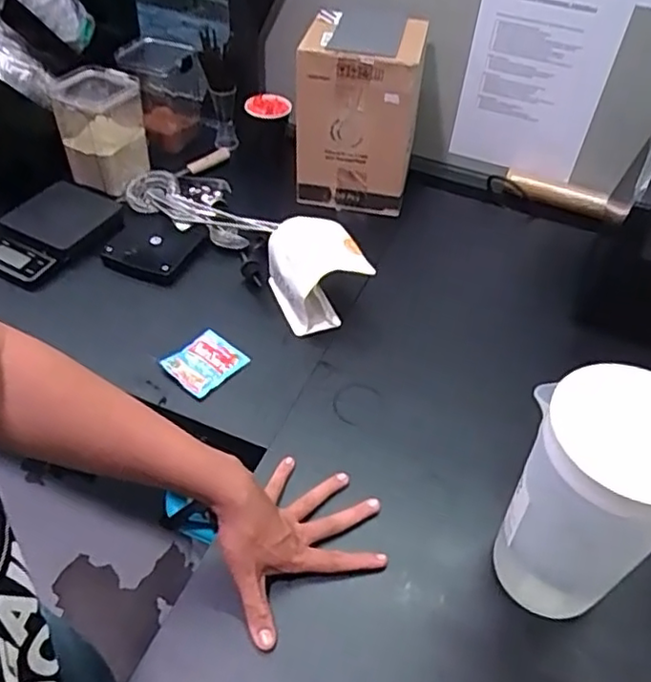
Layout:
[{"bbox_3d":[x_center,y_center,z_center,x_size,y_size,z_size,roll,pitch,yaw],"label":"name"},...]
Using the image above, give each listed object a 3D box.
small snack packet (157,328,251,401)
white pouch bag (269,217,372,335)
[{"bbox_3d":[-0.153,0.028,0.800,0.074,0.016,0.084,33,54,25],"label":"small snack packet"},{"bbox_3d":[-0.014,-0.093,0.872,0.109,0.085,0.141,-13,49,-15],"label":"white pouch bag"}]

